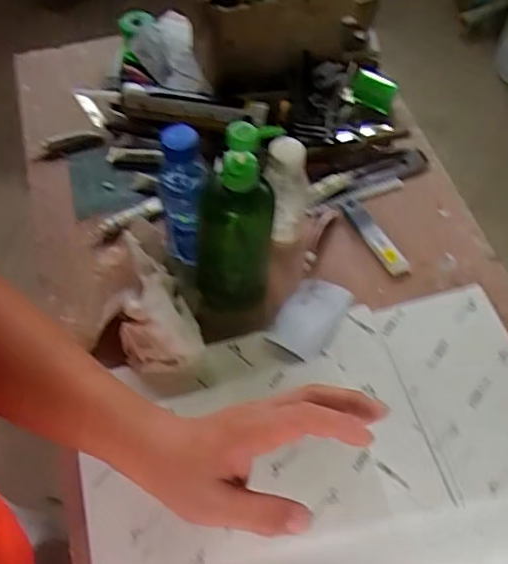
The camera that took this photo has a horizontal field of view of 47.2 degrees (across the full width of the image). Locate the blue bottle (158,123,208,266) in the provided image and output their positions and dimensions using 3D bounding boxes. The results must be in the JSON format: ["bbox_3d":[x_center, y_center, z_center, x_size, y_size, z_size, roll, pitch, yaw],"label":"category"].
[{"bbox_3d":[-0.083,-0.093,0.697,0.061,0.212,0.050,-8,59,-5],"label":"blue bottle"}]

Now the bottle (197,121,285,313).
[{"bbox_3d":[-0.023,-0.059,0.641,0.079,0.264,0.080,8,59,5],"label":"bottle"}]

